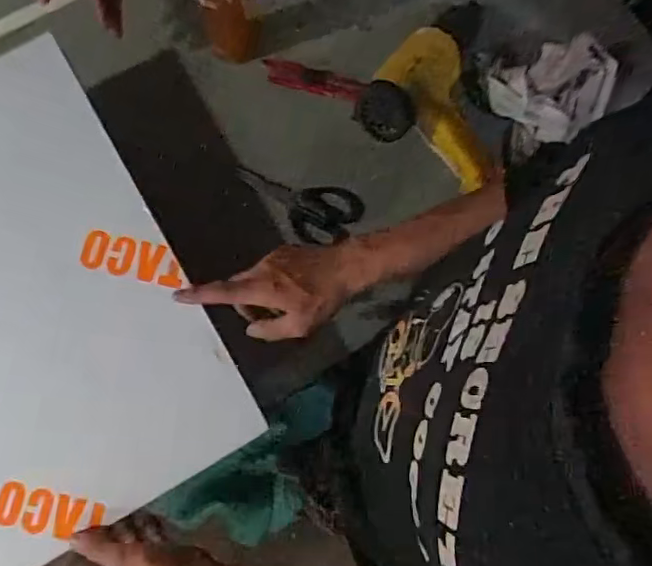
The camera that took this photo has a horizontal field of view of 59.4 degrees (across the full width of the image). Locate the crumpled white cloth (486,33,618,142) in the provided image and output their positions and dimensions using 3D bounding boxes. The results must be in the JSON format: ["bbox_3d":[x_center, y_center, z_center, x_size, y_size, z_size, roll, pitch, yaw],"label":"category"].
[{"bbox_3d":[0.282,-0.247,0.703,0.137,0.054,0.137,35,80,6],"label":"crumpled white cloth"}]

